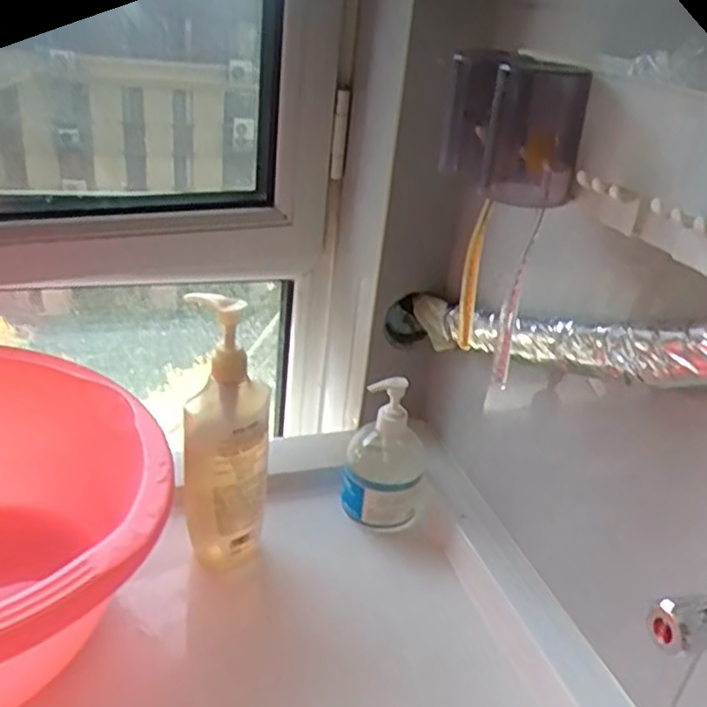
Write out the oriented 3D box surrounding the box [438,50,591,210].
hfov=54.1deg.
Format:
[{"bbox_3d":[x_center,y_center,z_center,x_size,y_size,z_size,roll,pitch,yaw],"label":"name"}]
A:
[{"bbox_3d":[0.108,-0.153,0.471,0.076,0.087,0.076,4,28,-5],"label":"box"}]

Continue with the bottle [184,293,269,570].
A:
[{"bbox_3d":[-0.118,0.096,0.638,0.070,0.241,0.050,6,28,-1],"label":"bottle"}]

